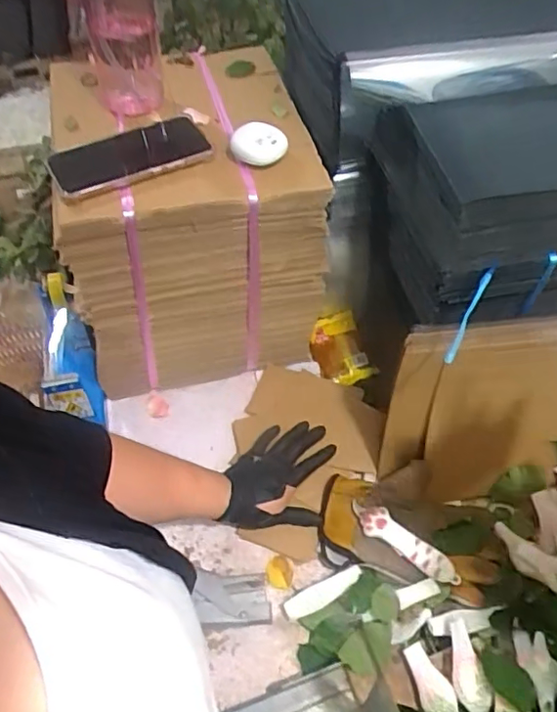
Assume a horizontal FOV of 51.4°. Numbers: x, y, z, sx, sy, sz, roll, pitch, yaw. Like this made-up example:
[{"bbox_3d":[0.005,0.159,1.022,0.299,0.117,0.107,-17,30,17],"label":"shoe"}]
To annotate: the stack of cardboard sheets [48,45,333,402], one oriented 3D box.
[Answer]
[{"bbox_3d":[-0.126,-0.176,0.759,0.299,0.294,0.311,-15,54,-12],"label":"stack of cardboard sheets"}]

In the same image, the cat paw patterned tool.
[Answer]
[{"bbox_3d":[0.137,0.203,0.636,0.133,0.009,0.033,29,76,26],"label":"cat paw patterned tool"}]

